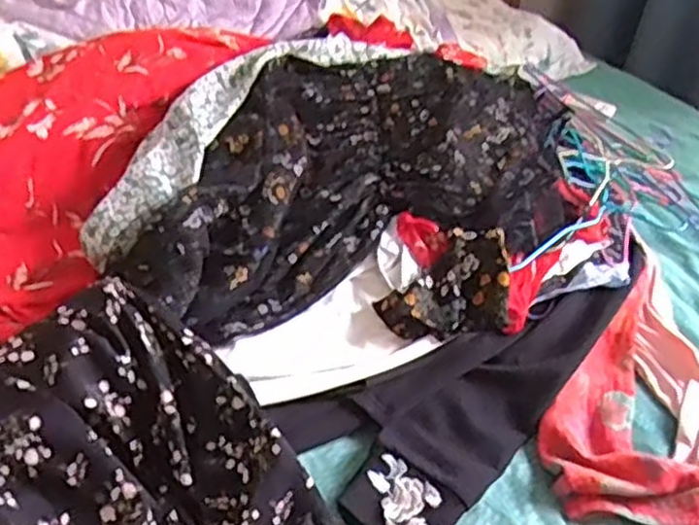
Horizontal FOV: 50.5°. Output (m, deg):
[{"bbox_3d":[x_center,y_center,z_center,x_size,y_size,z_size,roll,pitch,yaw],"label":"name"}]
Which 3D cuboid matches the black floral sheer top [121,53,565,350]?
[{"bbox_3d":[0.059,-0.117,0.913,0.402,0.109,0.627,16,38,12],"label":"black floral sheer top"}]

